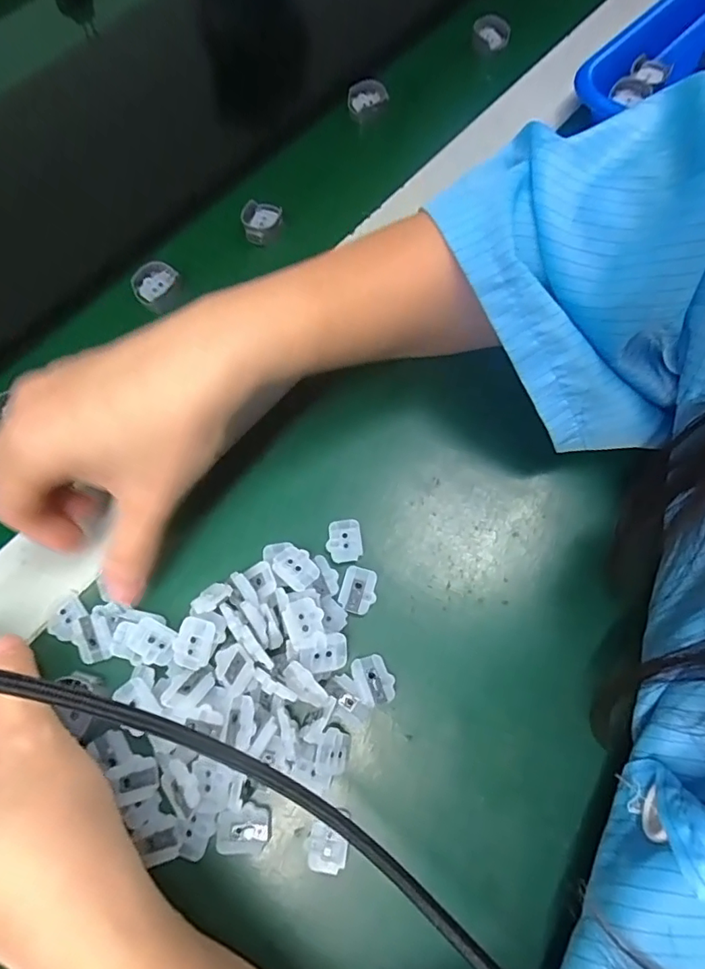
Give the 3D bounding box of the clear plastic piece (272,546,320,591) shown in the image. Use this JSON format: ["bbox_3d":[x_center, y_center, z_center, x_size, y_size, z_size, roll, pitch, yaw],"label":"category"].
[{"bbox_3d":[-0.027,0.039,0.243,0.022,0.005,0.017,35,74,13],"label":"clear plastic piece"}]

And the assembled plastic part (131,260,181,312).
[{"bbox_3d":[-0.124,-0.126,0.325,0.028,0.011,0.028,0,70,1],"label":"assembled plastic part"}]

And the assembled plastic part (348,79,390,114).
[{"bbox_3d":[0.011,-0.281,0.374,0.029,0.015,0.020,1,70,2],"label":"assembled plastic part"}]

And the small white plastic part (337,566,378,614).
[{"bbox_3d":[0.003,0.050,0.245,0.017,0.004,0.022,16,71,7],"label":"small white plastic part"}]

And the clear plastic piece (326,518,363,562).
[{"bbox_3d":[-0.004,0.027,0.254,0.017,0.004,0.022,-6,70,-1],"label":"clear plastic piece"}]

